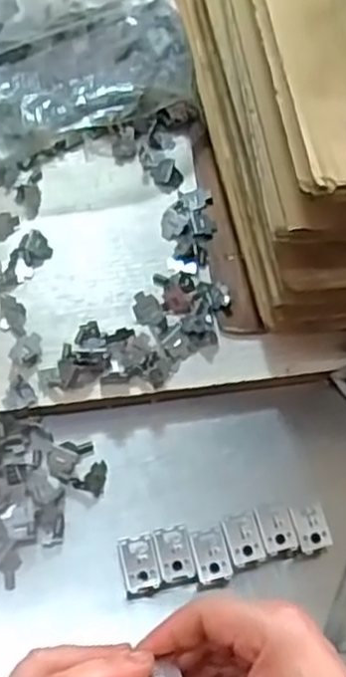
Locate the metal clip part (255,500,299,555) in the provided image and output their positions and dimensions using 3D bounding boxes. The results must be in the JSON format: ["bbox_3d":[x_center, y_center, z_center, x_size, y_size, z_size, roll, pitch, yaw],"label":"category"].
[{"bbox_3d":[0.066,0.125,0.469,0.022,0.018,0.032,-11,63,-9],"label":"metal clip part"}]

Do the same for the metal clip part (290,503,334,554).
[{"bbox_3d":[0.089,0.121,0.462,0.020,0.008,0.031,-10,63,-9],"label":"metal clip part"}]

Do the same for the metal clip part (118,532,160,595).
[{"bbox_3d":[-0.021,0.145,0.457,0.022,0.027,0.033,-11,63,-9],"label":"metal clip part"}]

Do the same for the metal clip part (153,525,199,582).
[{"bbox_3d":[0.001,0.139,0.460,0.022,0.028,0.031,-11,63,-9],"label":"metal clip part"}]

